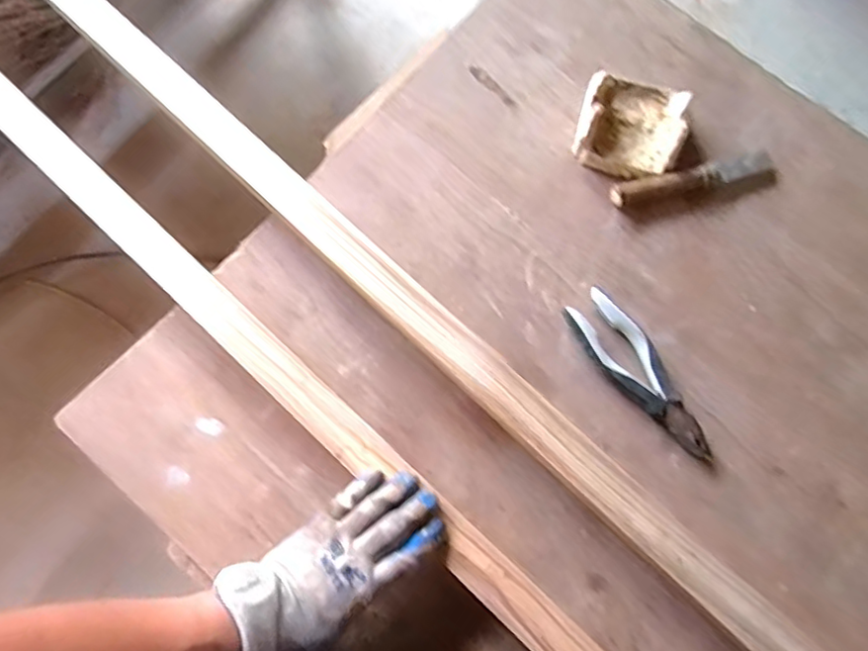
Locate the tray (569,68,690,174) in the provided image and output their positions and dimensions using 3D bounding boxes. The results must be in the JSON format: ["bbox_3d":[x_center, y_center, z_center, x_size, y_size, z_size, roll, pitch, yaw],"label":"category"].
[{"bbox_3d":[0.221,-0.227,0.685,0.117,0.045,0.111,15,77,3],"label":"tray"}]

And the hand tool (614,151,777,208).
[{"bbox_3d":[0.288,-0.164,0.685,0.184,0.020,0.027,-14,77,-4],"label":"hand tool"}]

